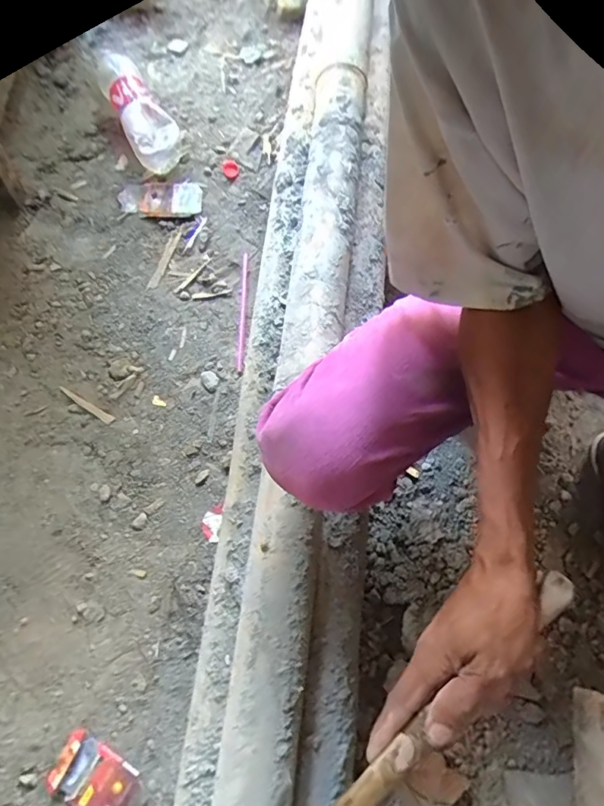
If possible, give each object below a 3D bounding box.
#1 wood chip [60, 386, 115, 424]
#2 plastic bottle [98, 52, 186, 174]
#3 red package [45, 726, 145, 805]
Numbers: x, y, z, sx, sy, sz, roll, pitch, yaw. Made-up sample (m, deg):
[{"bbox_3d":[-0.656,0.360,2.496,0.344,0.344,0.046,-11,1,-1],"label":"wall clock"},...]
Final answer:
[{"bbox_3d":[-0.363,0.003,0.808,0.108,0.009,0.014,29,72,11],"label":"wood chip"},{"bbox_3d":[-0.320,-0.589,0.951,0.102,0.072,0.297,-25,71,-9],"label":"plastic bottle"},{"bbox_3d":[-0.270,0.502,0.637,0.127,0.015,0.079,25,71,9],"label":"red package"}]

